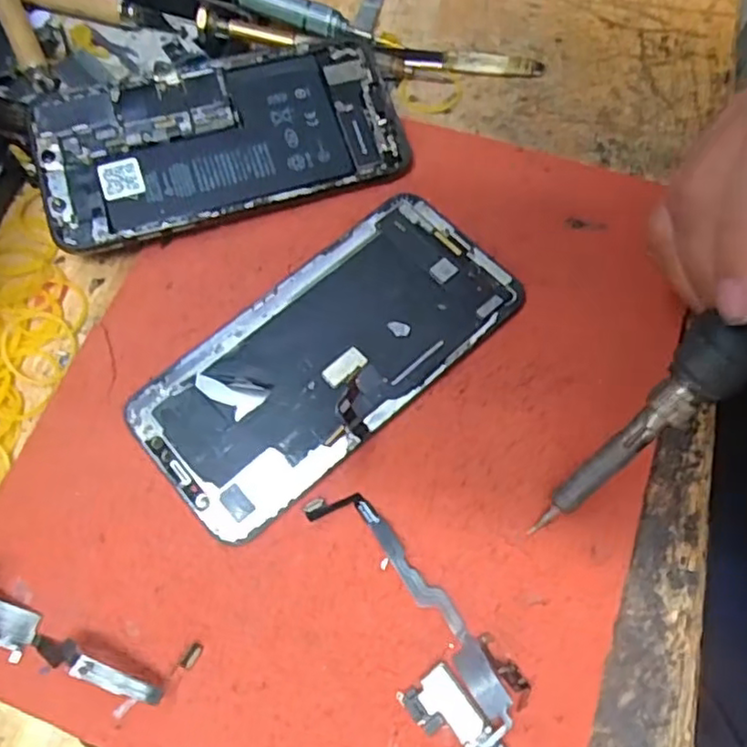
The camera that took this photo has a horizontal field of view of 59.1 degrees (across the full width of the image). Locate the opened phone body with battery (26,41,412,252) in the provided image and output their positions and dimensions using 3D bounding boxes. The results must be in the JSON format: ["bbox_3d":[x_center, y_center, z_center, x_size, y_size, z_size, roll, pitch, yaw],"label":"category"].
[{"bbox_3d":[-0.061,-0.095,0.264,0.139,0.004,0.070,-17,77,-9],"label":"opened phone body with battery"}]

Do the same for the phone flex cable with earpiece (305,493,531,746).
[{"bbox_3d":[0.011,0.076,0.201,0.032,0.005,0.095,-39,72,-15],"label":"phone flex cable with earpiece"}]

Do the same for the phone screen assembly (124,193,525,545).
[{"bbox_3d":[-0.017,-0.009,0.237,0.140,0.006,0.068,-39,72,-15],"label":"phone screen assembly"}]

